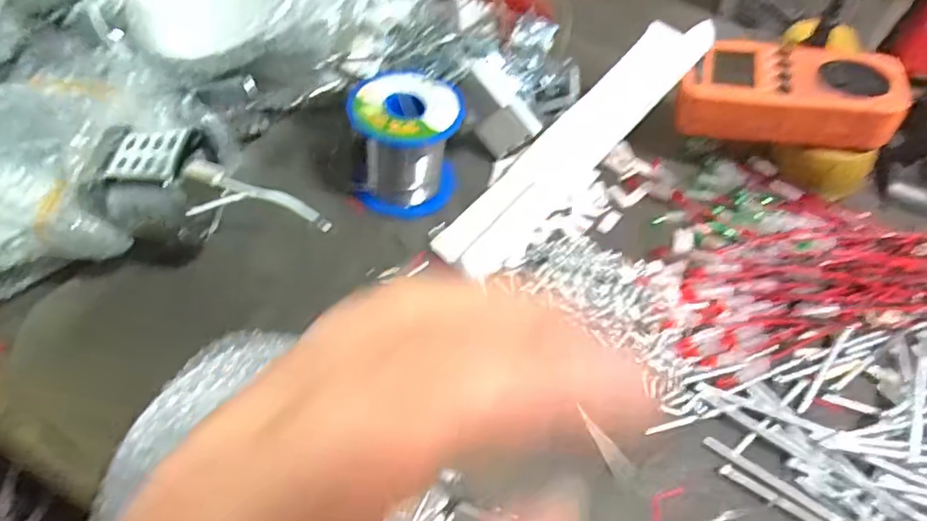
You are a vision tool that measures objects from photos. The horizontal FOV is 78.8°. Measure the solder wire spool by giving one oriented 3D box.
[{"bbox_3d":[-0.034,-0.073,0.350,0.062,0.062,0.064,2,53,-3],"label":"solder wire spool"}]

